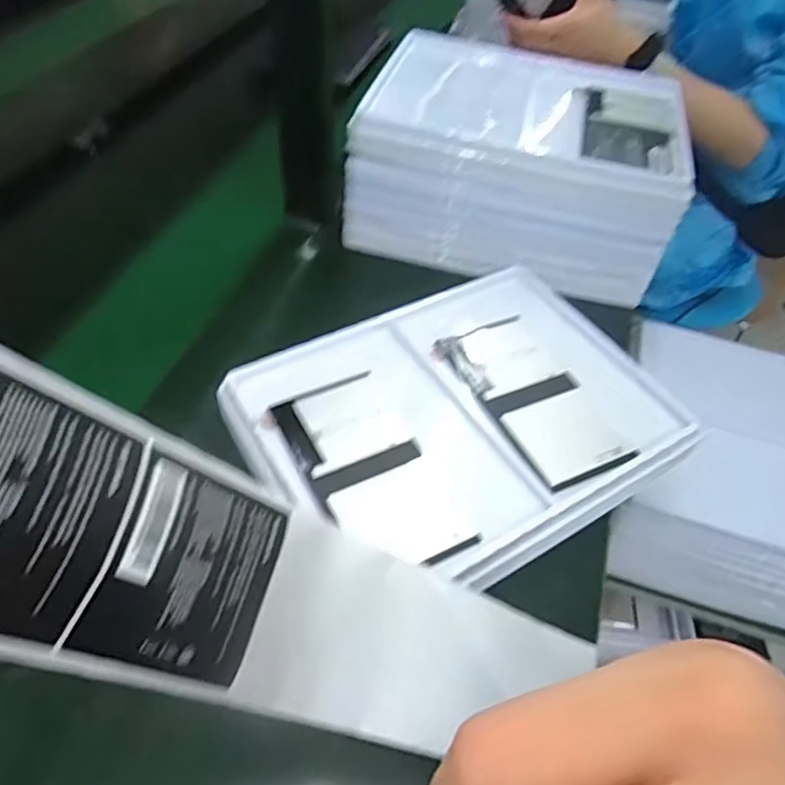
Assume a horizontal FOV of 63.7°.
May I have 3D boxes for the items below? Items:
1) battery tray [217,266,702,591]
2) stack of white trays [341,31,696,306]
[{"bbox_3d":[0.061,0.012,0.516,0.322,0.022,0.259,-27,56,-25],"label":"battery tray"},{"bbox_3d":[0.136,-0.250,0.700,0.323,0.138,0.225,15,49,8],"label":"stack of white trays"}]

